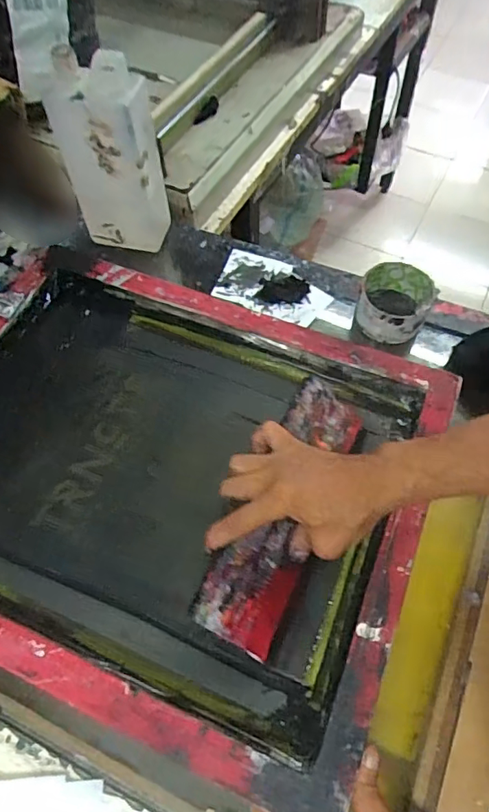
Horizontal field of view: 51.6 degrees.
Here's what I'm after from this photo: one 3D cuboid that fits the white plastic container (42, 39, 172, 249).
[{"bbox_3d":[-0.149,-0.275,0.580,0.109,0.219,0.056,7,61,3],"label":"white plastic container"}]

